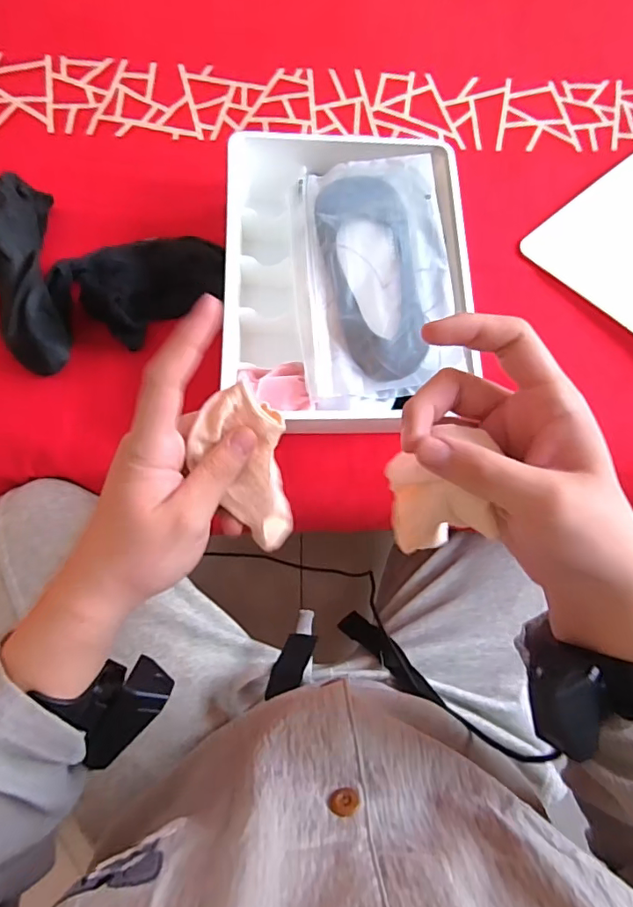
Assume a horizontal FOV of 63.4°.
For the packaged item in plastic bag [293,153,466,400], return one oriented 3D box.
[{"bbox_3d":[0.048,-0.160,0.447,0.127,0.026,0.228,-3,71,-3],"label":"packaged item in plastic bag"}]

